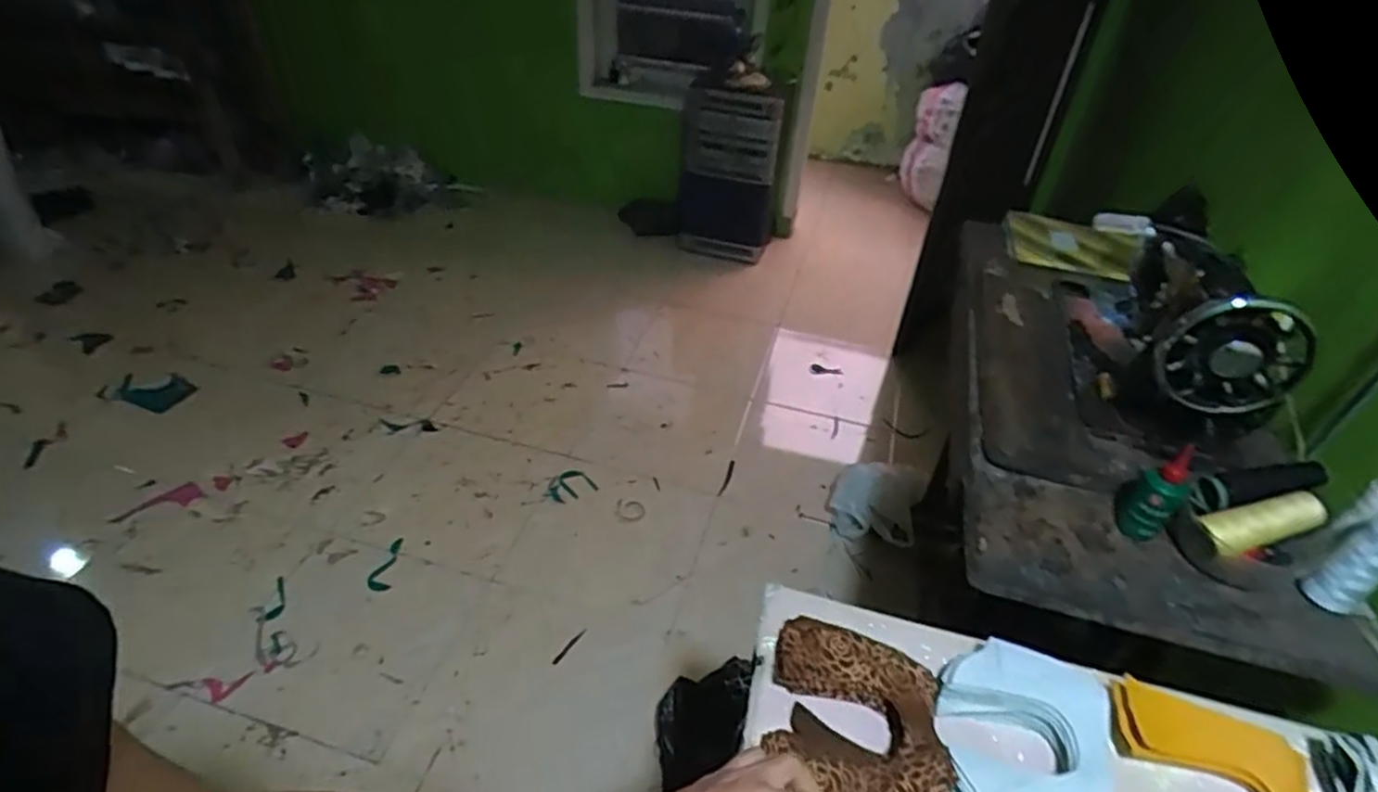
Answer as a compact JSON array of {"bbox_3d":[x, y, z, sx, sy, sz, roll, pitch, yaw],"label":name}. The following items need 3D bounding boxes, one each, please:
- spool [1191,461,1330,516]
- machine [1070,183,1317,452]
[{"bbox_3d":[0.582,0.089,0.735,0.123,0.037,0.032,-12,38,2],"label":"spool"},{"bbox_3d":[0.599,-0.085,0.885,0.174,0.201,0.305,16,41,14],"label":"machine"}]

